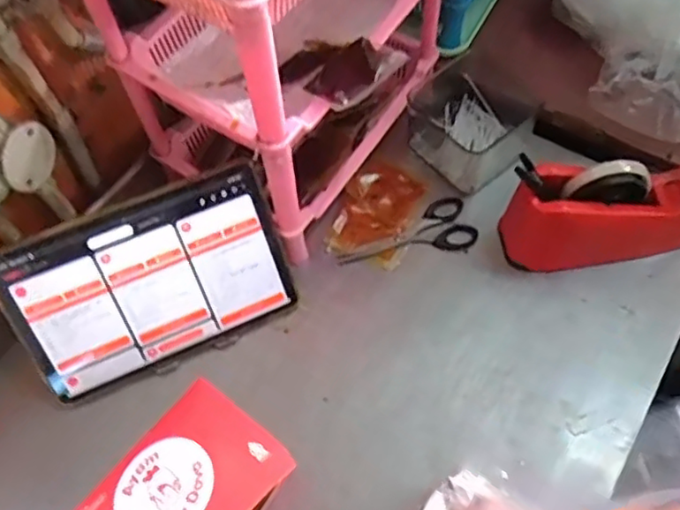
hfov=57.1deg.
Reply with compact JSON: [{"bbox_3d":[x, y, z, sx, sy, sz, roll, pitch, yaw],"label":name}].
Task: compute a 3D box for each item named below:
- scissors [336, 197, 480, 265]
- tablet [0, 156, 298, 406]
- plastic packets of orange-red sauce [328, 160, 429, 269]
[{"bbox_3d":[0.072,-0.025,0.705,0.154,0.011,0.067,-8,59,-1],"label":"scissors"},{"bbox_3d":[-0.178,0.029,0.605,0.253,0.174,0.013,-25,26,-12],"label":"tablet"},{"bbox_3d":[0.044,-0.050,0.716,0.083,0.029,0.120,16,62,14],"label":"plastic packets of orange-red sauce"}]

